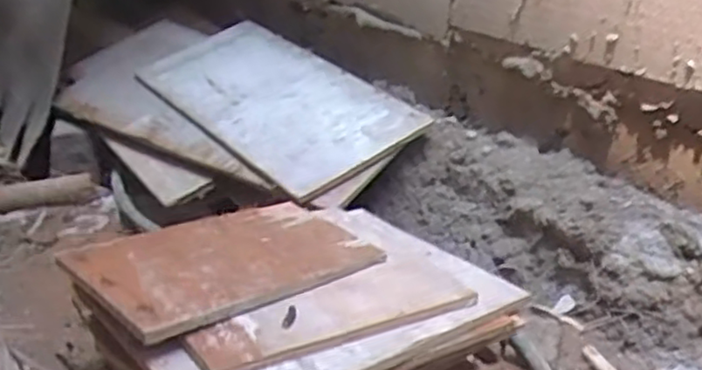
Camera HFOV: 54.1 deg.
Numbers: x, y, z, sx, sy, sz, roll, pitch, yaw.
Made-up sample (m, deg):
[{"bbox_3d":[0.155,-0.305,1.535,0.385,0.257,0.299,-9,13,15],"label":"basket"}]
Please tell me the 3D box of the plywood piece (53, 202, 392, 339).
[{"bbox_3d":[-0.131,0.077,0.758,0.308,0.012,0.187,-13,29,-43],"label":"plywood piece"}]

